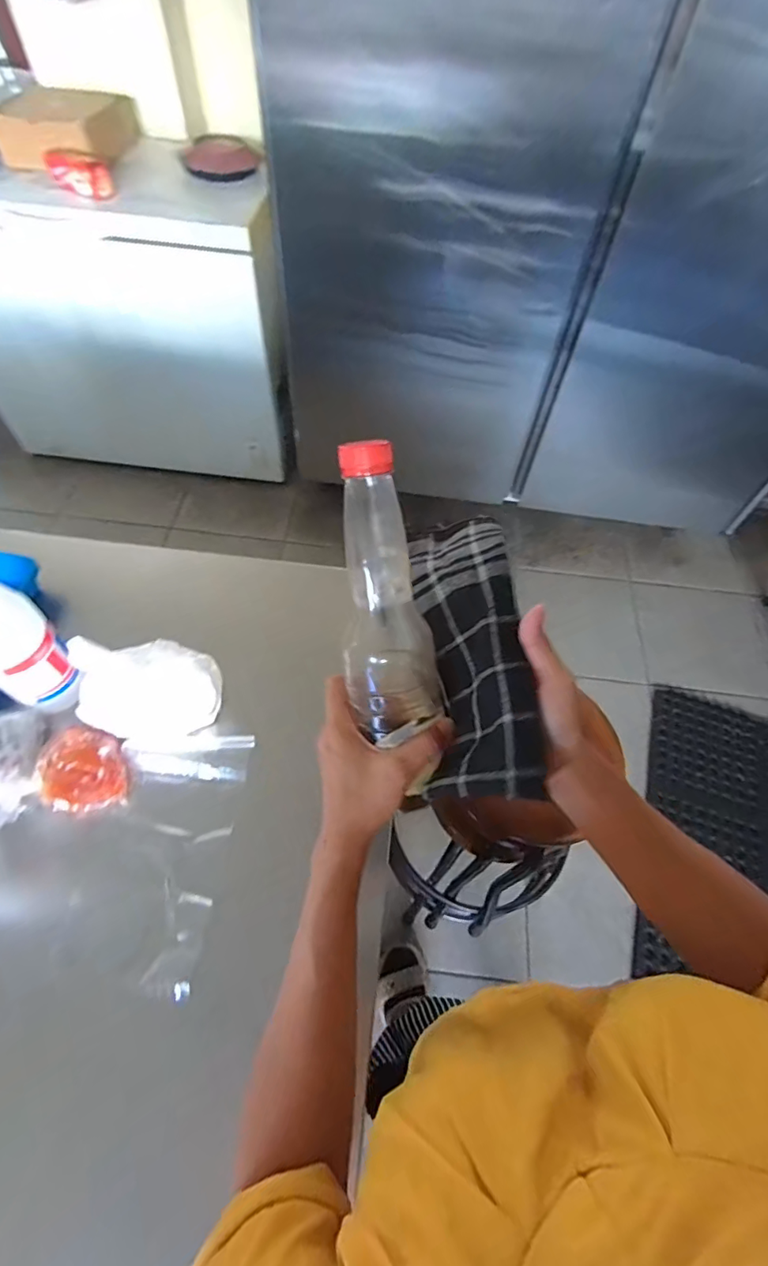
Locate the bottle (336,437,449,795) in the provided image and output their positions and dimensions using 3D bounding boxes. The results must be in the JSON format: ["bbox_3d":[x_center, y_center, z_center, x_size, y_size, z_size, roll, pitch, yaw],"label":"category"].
[{"bbox_3d":[0.002,-0.006,0.357,0.068,0.232,0.062,-17,29,-13],"label":"bottle"}]

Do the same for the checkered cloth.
[{"bbox_3d":[0.062,0.007,0.367,0.078,0.034,0.215,-22,59,29],"label":"checkered cloth"}]

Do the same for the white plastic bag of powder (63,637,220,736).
[{"bbox_3d":[-0.238,0.048,0.522,0.125,0.101,0.080,-2,59,-5],"label":"white plastic bag of powder"}]

